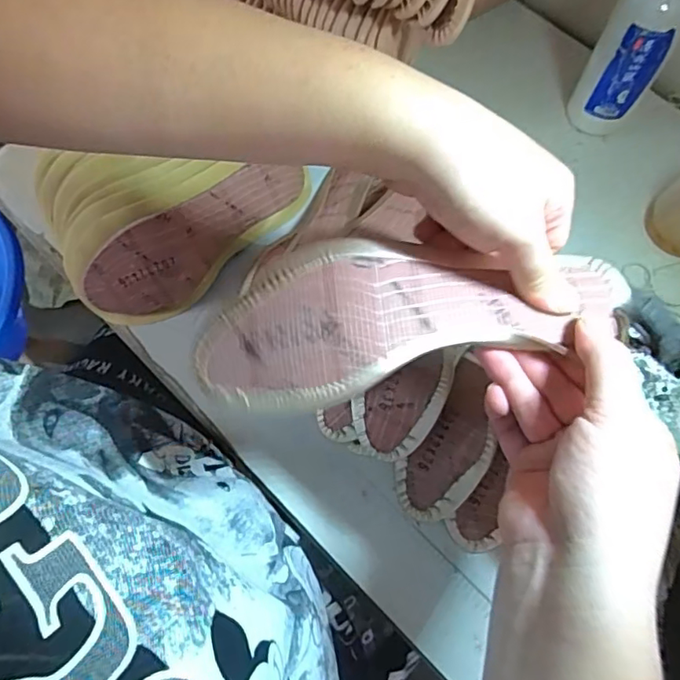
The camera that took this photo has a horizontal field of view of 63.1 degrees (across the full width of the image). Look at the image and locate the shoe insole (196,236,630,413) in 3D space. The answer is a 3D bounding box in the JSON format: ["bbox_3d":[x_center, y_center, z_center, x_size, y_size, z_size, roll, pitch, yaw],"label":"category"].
[{"bbox_3d":[0.036,-0.013,0.278,0.214,0.036,0.071,-11,73,-3],"label":"shoe insole"}]

